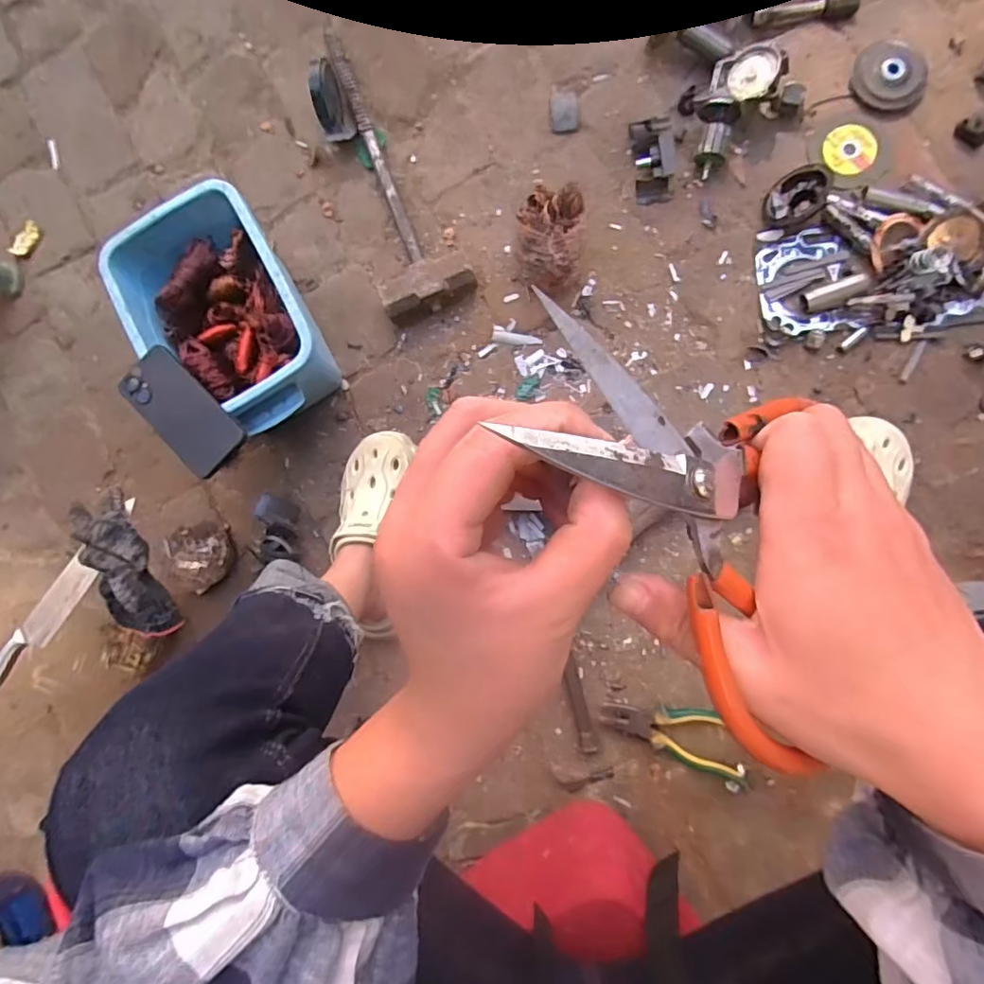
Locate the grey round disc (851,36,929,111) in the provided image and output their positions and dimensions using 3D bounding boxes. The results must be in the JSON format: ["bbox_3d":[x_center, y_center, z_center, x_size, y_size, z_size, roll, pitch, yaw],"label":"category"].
[{"bbox_3d":[0.508,-0.534,0.701,0.084,0.016,0.088,-1,87,19],"label":"grey round disc"}]

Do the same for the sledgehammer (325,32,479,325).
[{"bbox_3d":[-0.154,-0.438,0.741,0.122,0.061,0.422,-23,84,5],"label":"sledgehammer"}]

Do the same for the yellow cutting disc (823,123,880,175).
[{"bbox_3d":[0.443,-0.425,0.678,0.061,0.006,0.055,1,97,12],"label":"yellow cutting disc"}]

